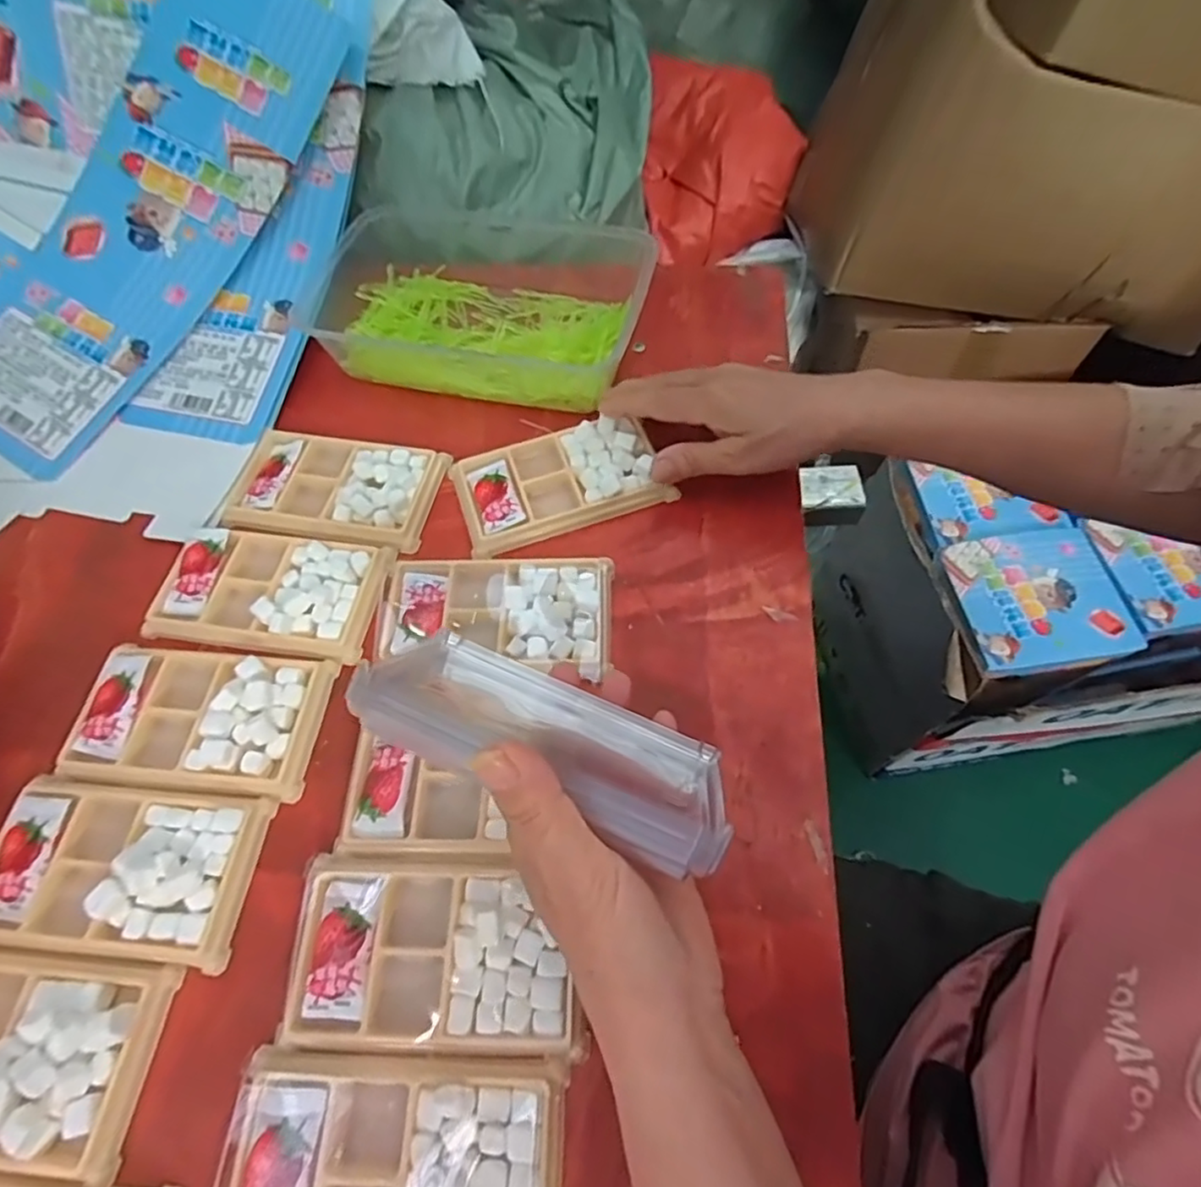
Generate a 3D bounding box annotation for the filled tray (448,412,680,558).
[{"bbox_3d":[-0.027,-0.075,0.413,0.131,0.023,0.074,-16,62,-8],"label":"filled tray"}]

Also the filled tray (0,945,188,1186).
[{"bbox_3d":[-0.265,0.201,0.275,0.126,0.019,0.077,5,61,4],"label":"filled tray"}]

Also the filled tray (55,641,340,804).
[{"bbox_3d":[-0.225,0.067,0.351,0.132,0.021,0.079,5,61,4],"label":"filled tray"}]

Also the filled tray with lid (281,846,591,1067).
[{"bbox_3d":[-0.075,0.166,0.290,0.132,0.018,0.077,3,61,3],"label":"filled tray with lid"}]

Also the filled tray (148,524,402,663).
[{"bbox_3d":[-0.202,-0.004,0.388,0.131,0.019,0.080,8,62,6],"label":"filled tray"}]

